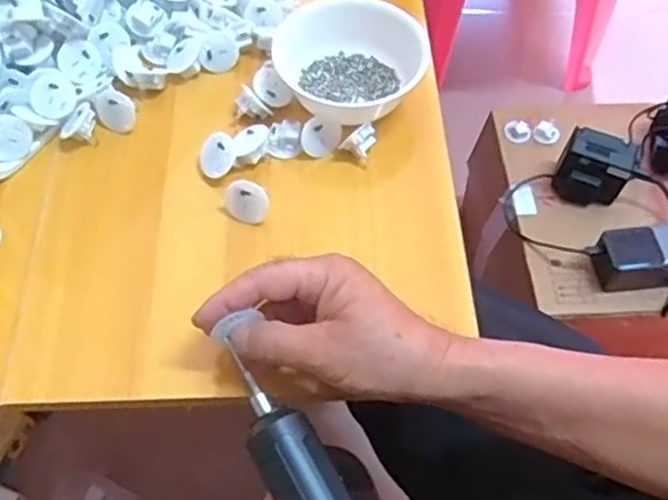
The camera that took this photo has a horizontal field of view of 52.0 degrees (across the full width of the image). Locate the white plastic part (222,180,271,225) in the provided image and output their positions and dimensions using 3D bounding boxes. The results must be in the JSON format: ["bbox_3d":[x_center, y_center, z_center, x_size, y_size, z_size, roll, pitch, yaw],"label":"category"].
[{"bbox_3d":[-0.061,-0.037,0.487,0.032,0.031,0.017,11,27,1],"label":"white plastic part"}]

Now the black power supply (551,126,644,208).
[{"bbox_3d":[0.308,-0.096,0.817,0.081,0.077,0.057,27,61,14],"label":"black power supply"}]

